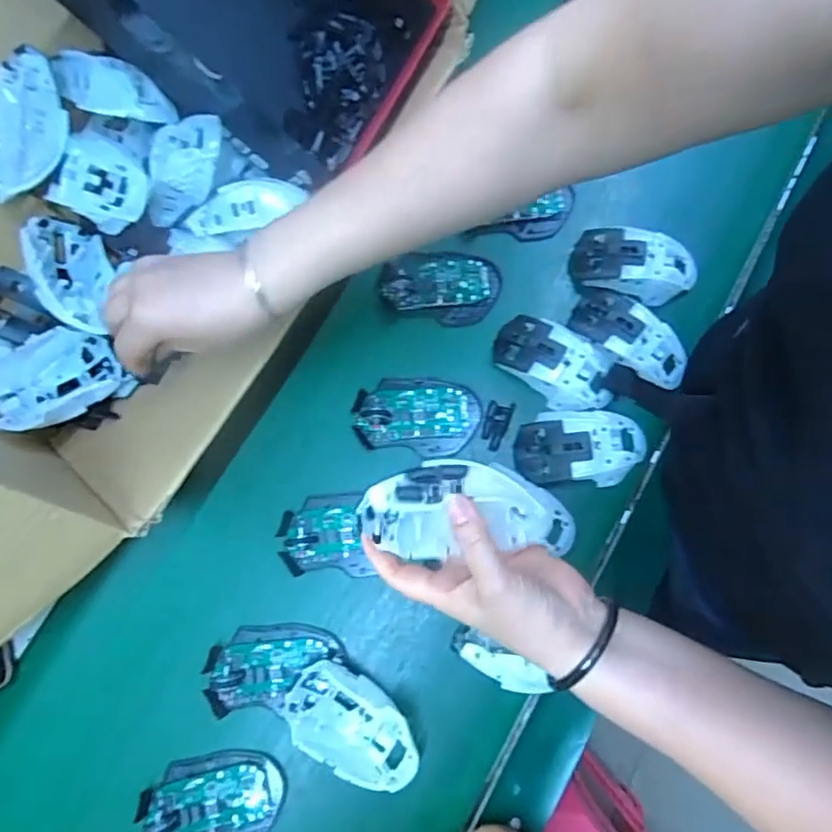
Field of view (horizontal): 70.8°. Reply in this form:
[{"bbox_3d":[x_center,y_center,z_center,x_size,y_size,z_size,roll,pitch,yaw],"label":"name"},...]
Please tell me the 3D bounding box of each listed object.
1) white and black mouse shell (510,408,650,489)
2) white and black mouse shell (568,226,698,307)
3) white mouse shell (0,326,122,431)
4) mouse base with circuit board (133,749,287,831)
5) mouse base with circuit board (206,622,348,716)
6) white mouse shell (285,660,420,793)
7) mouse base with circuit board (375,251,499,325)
[{"bbox_3d":[0.149,0.026,0.524,0.118,0.037,0.067,1,77,2],"label":"white and black mouse shell"},{"bbox_3d":[0.210,-0.148,0.559,0.117,0.038,0.066,15,78,5],"label":"white and black mouse shell"},{"bbox_3d":[-0.308,-0.026,0.479,0.071,0.030,0.111,47,51,11],"label":"white mouse shell"},{"bbox_3d":[-0.166,0.317,0.474,0.111,0.017,0.071,-5,77,1],"label":"mouse base with circuit board"},{"bbox_3d":[-0.121,0.214,0.500,0.113,0.016,0.066,-5,77,1],"label":"mouse base with circuit board"},{"bbox_3d":[-0.051,0.253,0.482,0.112,0.032,0.068,31,80,8],"label":"white mouse shell"},{"bbox_3d":[0.024,-0.126,0.565,0.111,0.022,0.065,2,77,2],"label":"mouse base with circuit board"}]

